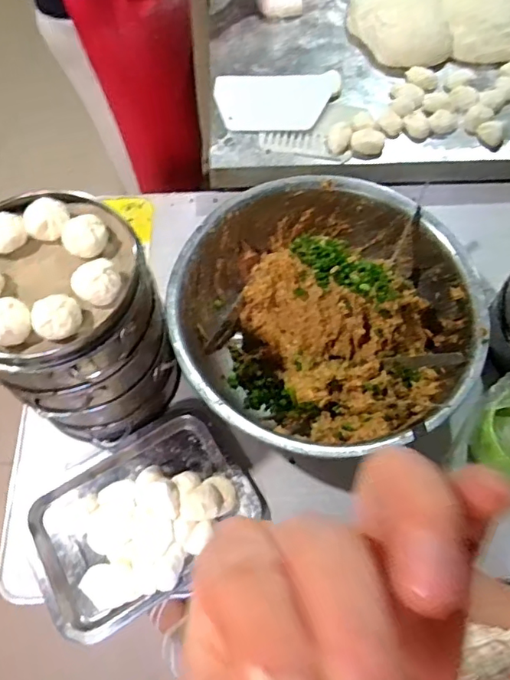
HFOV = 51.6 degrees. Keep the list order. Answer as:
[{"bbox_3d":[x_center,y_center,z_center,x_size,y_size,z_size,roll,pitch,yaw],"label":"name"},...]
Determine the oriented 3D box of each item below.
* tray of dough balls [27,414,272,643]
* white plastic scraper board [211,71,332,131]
[{"bbox_3d":[-0.134,0.214,0.634,0.260,0.054,0.196,-33,68,-15],"label":"tray of dough balls"},{"bbox_3d":[0.030,-0.391,0.864,0.188,0.009,0.132,1,66,2],"label":"white plastic scraper board"}]

